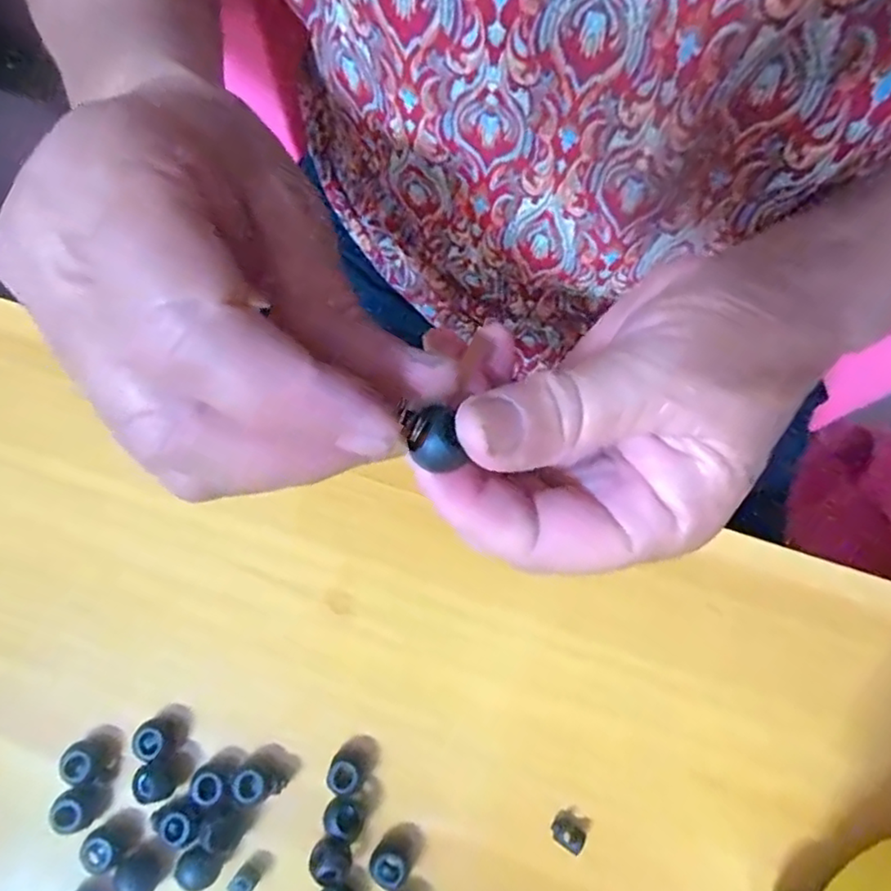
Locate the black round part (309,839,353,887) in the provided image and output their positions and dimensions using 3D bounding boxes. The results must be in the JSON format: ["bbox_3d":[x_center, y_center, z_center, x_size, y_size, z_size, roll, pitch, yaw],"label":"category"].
[{"bbox_3d":[-0.043,0.155,0.239,0.015,0.012,0.014,0,74,-2],"label":"black round part"}]

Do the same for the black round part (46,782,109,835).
[{"bbox_3d":[-0.140,0.138,0.243,0.016,0.014,0.015,0,74,-2],"label":"black round part"}]

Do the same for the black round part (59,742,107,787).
[{"bbox_3d":[-0.141,0.123,0.247,0.013,0.014,0.014,0,74,-2],"label":"black round part"}]

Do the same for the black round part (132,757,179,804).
[{"bbox_3d":[-0.112,0.129,0.246,0.012,0.014,0.015,-14,75,-6],"label":"black round part"}]

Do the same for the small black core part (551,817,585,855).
[{"bbox_3d":[0.047,0.150,0.246,0.012,0.009,0.009,37,76,9],"label":"small black core part"}]

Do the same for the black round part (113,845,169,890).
[{"bbox_3d":[-0.114,0.160,0.238,0.016,0.011,0.015,30,75,7],"label":"black round part"}]

